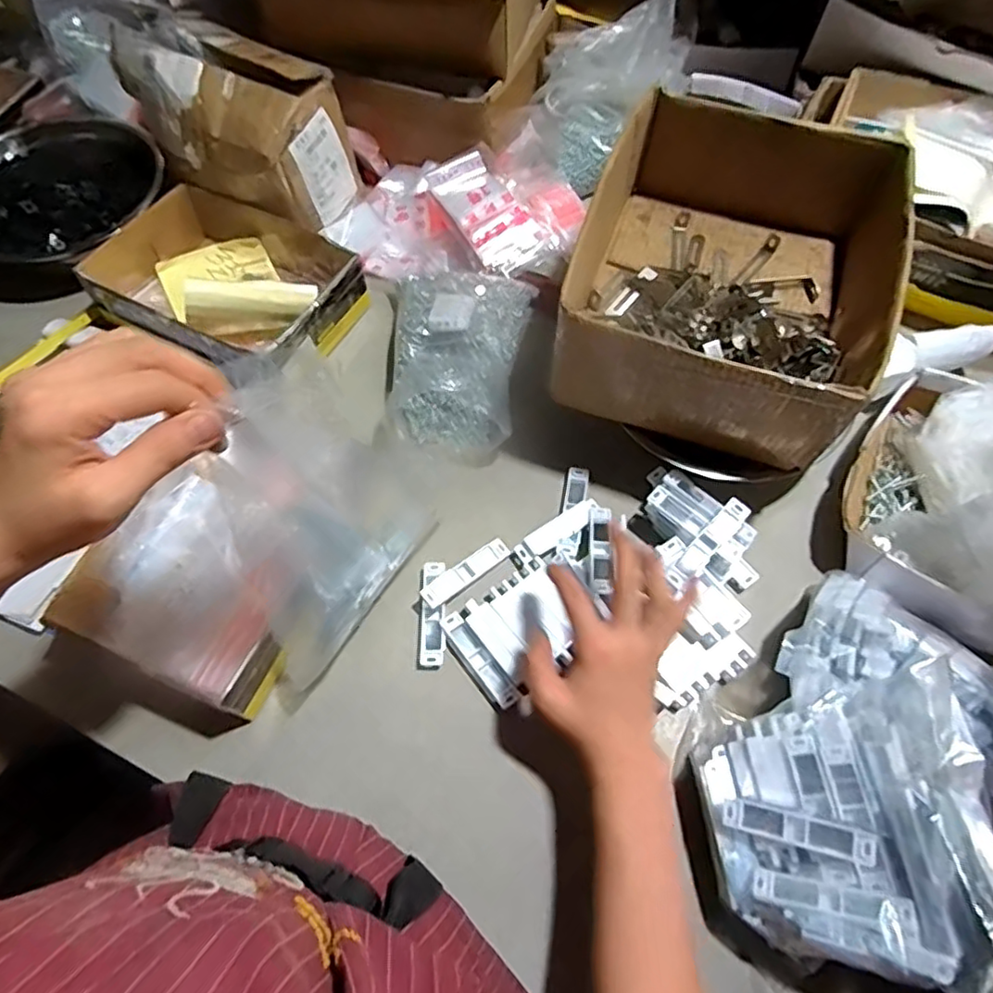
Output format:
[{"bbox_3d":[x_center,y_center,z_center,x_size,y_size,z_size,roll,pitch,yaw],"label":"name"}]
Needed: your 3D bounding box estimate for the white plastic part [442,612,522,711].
[{"bbox_3d":[-0.015,0.143,0.561,0.020,0.005,0.094,-35,69,-16],"label":"white plastic part"}]

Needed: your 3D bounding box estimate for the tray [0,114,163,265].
[{"bbox_3d":[-0.524,-0.367,0.755,0.246,0.027,0.229,0,63,0],"label":"tray"}]

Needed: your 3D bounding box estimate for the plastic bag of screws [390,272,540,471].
[{"bbox_3d":[-0.044,-0.155,0.679,0.142,0.084,0.215,7,64,3],"label":"plastic bag of screws"}]

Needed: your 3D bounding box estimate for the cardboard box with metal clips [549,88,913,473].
[{"bbox_3d":[0.213,-0.208,0.585,0.251,0.103,0.303,20,65,9],"label":"cardboard box with metal clips"}]

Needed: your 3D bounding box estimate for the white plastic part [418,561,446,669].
[{"bbox_3d":[-0.058,0.106,0.580,0.022,0.007,0.098,-1,63,-1],"label":"white plastic part"}]

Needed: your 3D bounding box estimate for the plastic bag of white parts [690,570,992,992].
[{"bbox_3d":[0.266,0.182,0.462,0.174,0.126,0.276,25,66,12],"label":"plastic bag of white parts"}]

